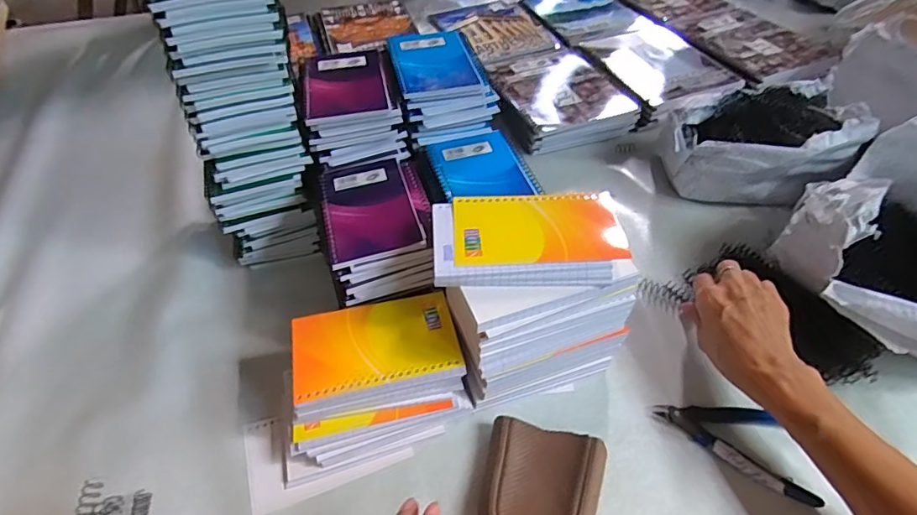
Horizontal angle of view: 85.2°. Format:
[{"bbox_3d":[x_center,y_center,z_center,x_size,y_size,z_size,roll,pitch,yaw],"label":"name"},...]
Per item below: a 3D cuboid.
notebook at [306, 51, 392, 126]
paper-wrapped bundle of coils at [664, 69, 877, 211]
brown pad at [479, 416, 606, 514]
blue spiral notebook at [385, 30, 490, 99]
[{"bbox_3d":[-0.115,-0.178,0.510,0.079,0.010,0.114,-9,47,-8],"label":"notebook"},{"bbox_3d":[0.354,-0.129,0.585,0.190,0.104,0.123,-7,46,-6],"label":"paper-wrapped bundle of coils"},{"bbox_3d":[0.061,0.175,0.382,0.086,0.021,0.090,13,48,13],"label":"brown pad"},{"bbox_3d":[-0.024,-0.210,0.534,0.088,0.013,0.124,-10,47,-8],"label":"blue spiral notebook"}]

